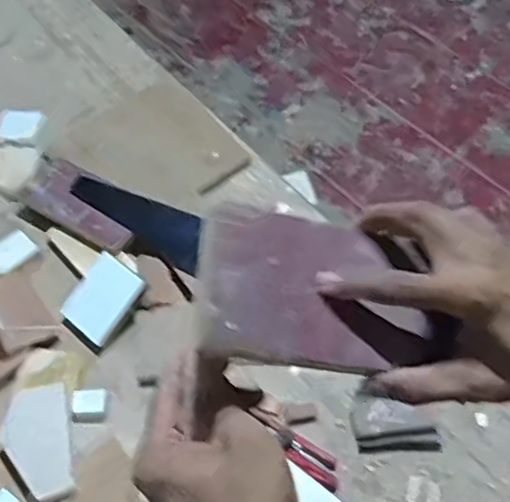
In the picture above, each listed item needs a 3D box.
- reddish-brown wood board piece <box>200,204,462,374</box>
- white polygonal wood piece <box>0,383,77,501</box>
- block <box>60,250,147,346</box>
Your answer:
[{"bbox_3d":[0.041,0.021,0.370,0.146,0.008,0.093,8,63,-16],"label":"reddish-brown wood board piece"},{"bbox_3d":[-0.253,0.224,0.736,0.077,0.022,0.126,-11,58,-1],"label":"white polygonal wood piece"},{"bbox_3d":[-0.201,0.060,0.827,0.086,0.013,0.102,34,87,27],"label":"block"}]

